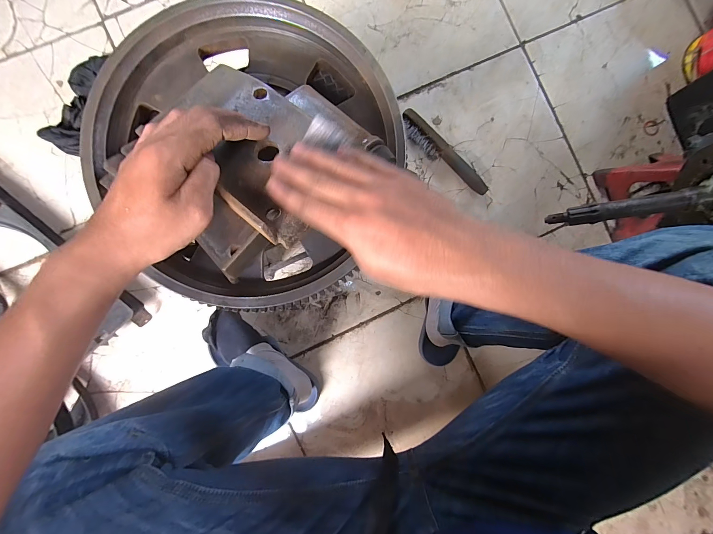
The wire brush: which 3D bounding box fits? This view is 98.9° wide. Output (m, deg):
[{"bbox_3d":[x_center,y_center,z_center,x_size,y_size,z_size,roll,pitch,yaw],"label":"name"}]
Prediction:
[{"bbox_3d":[0.186,-0.235,0.645,0.236,0.034,0.050,41,88,-2],"label":"wire brush"}]

